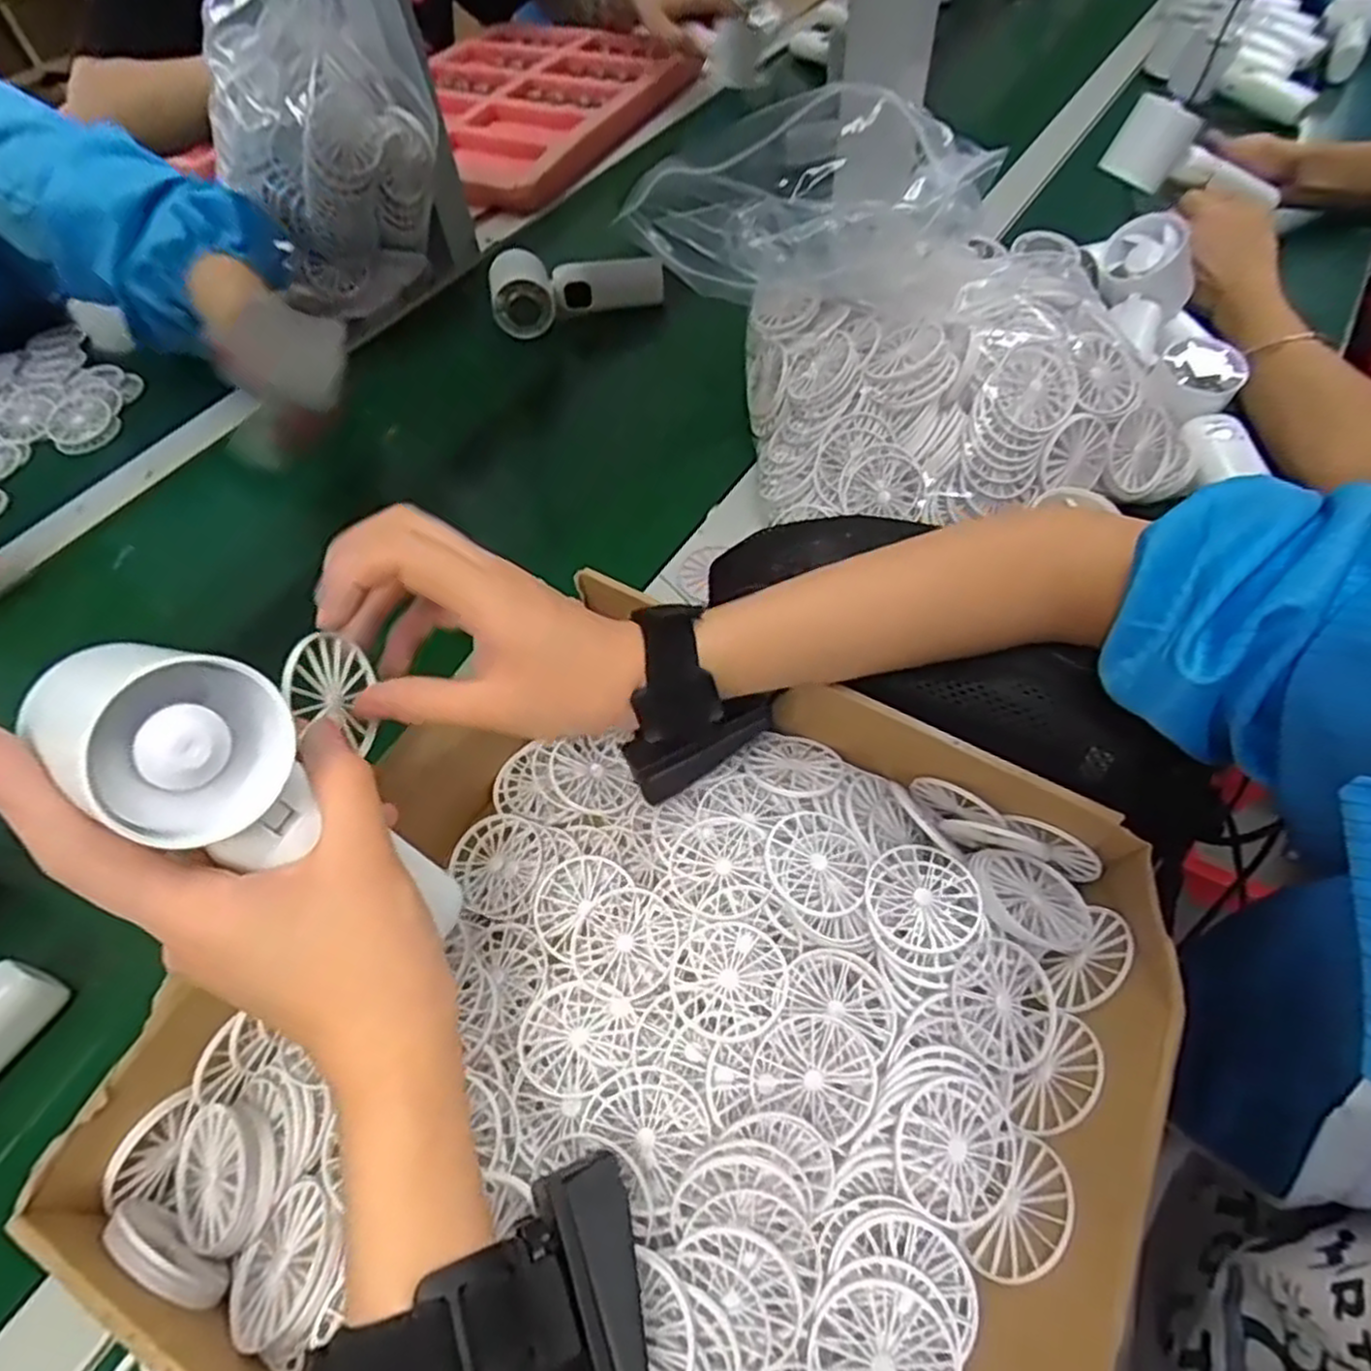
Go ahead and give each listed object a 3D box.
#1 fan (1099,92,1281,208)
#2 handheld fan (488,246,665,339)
[{"bbox_3d":[0.436,-0.434,0.632,0.163,0.062,0.051,16,57,-10],"label":"fan"},{"bbox_3d":[-0.100,-0.367,0.691,0.152,0.053,0.042,-17,58,-9],"label":"handheld fan"}]

